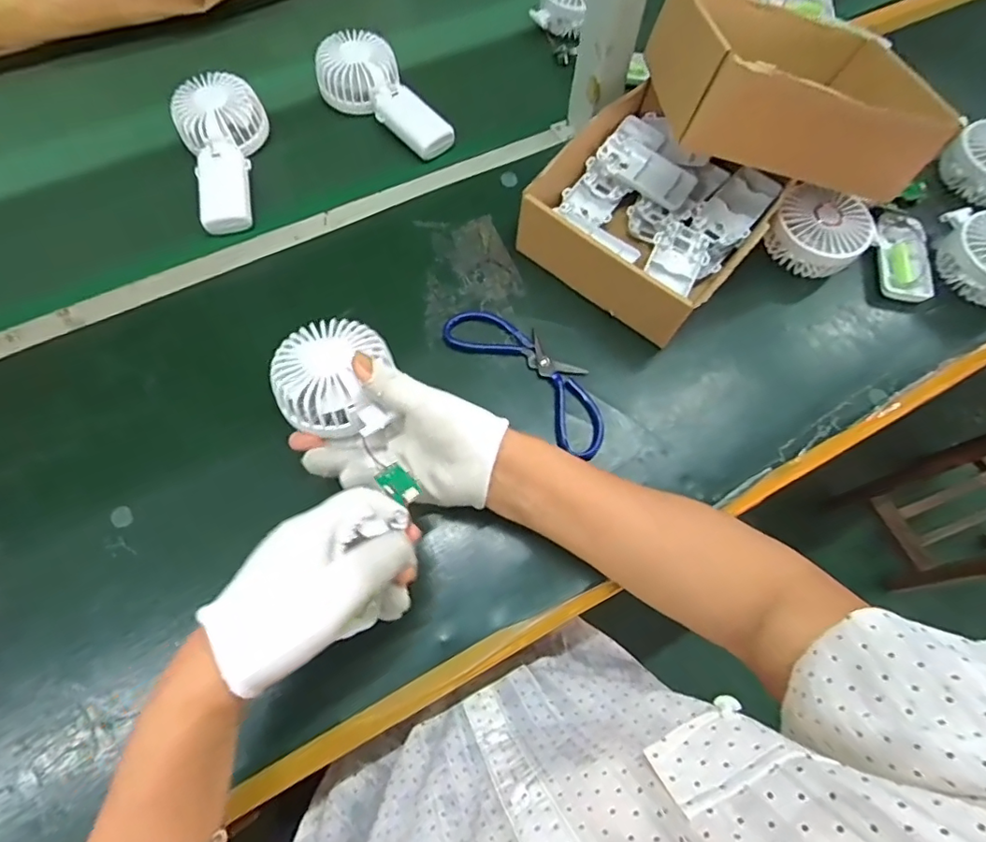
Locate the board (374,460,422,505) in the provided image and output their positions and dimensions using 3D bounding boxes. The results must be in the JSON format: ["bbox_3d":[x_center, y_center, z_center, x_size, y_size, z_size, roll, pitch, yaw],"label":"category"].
[{"bbox_3d":[-0.063,0.041,0.355,0.027,0.006,0.017,38,69,14],"label":"board"}]

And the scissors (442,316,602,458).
[{"bbox_3d":[0.036,-0.043,0.466,0.169,0.023,0.065,42,72,16],"label":"scissors"}]

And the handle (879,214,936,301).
[{"bbox_3d":[0.412,-0.163,0.531,0.054,0.025,0.088,10,66,4],"label":"handle"}]

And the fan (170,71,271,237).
[{"bbox_3d":[-0.273,-0.268,0.542,0.085,0.035,0.176,-9,80,-7],"label":"fan"}]

